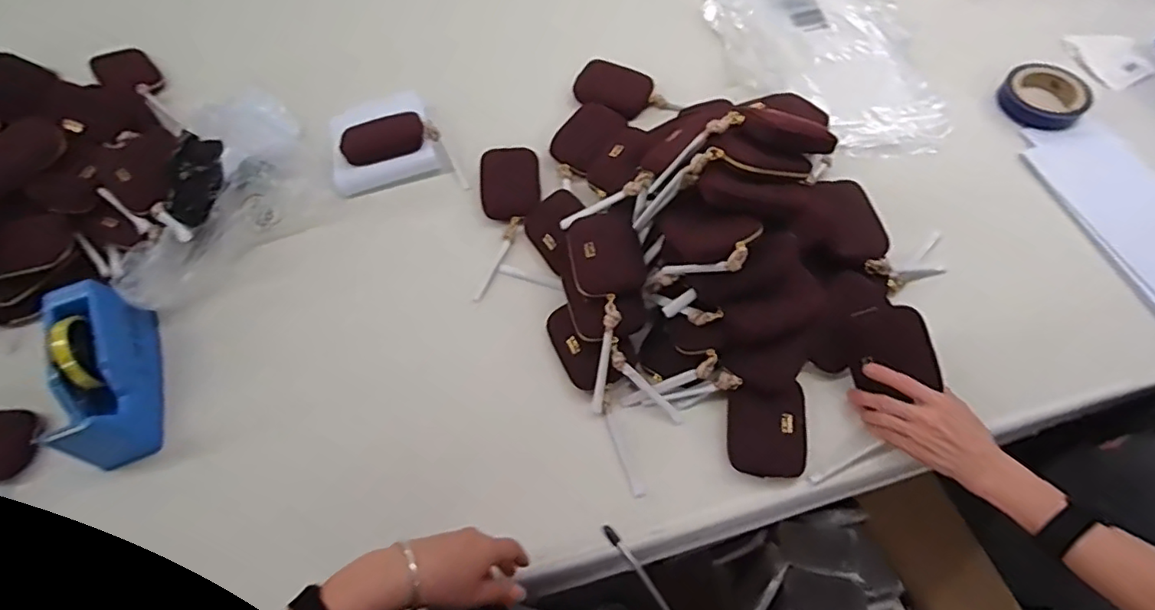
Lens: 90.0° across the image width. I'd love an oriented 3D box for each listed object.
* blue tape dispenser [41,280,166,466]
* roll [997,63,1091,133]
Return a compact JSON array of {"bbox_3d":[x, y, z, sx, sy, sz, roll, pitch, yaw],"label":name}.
[{"bbox_3d":[-0.550,0.076,0.664,0.080,0.108,0.212,-18,77,-7],"label":"blue tape dispenser"},{"bbox_3d":[0.683,-0.304,0.847,0.112,0.030,0.112,-1,63,2],"label":"roll"}]

